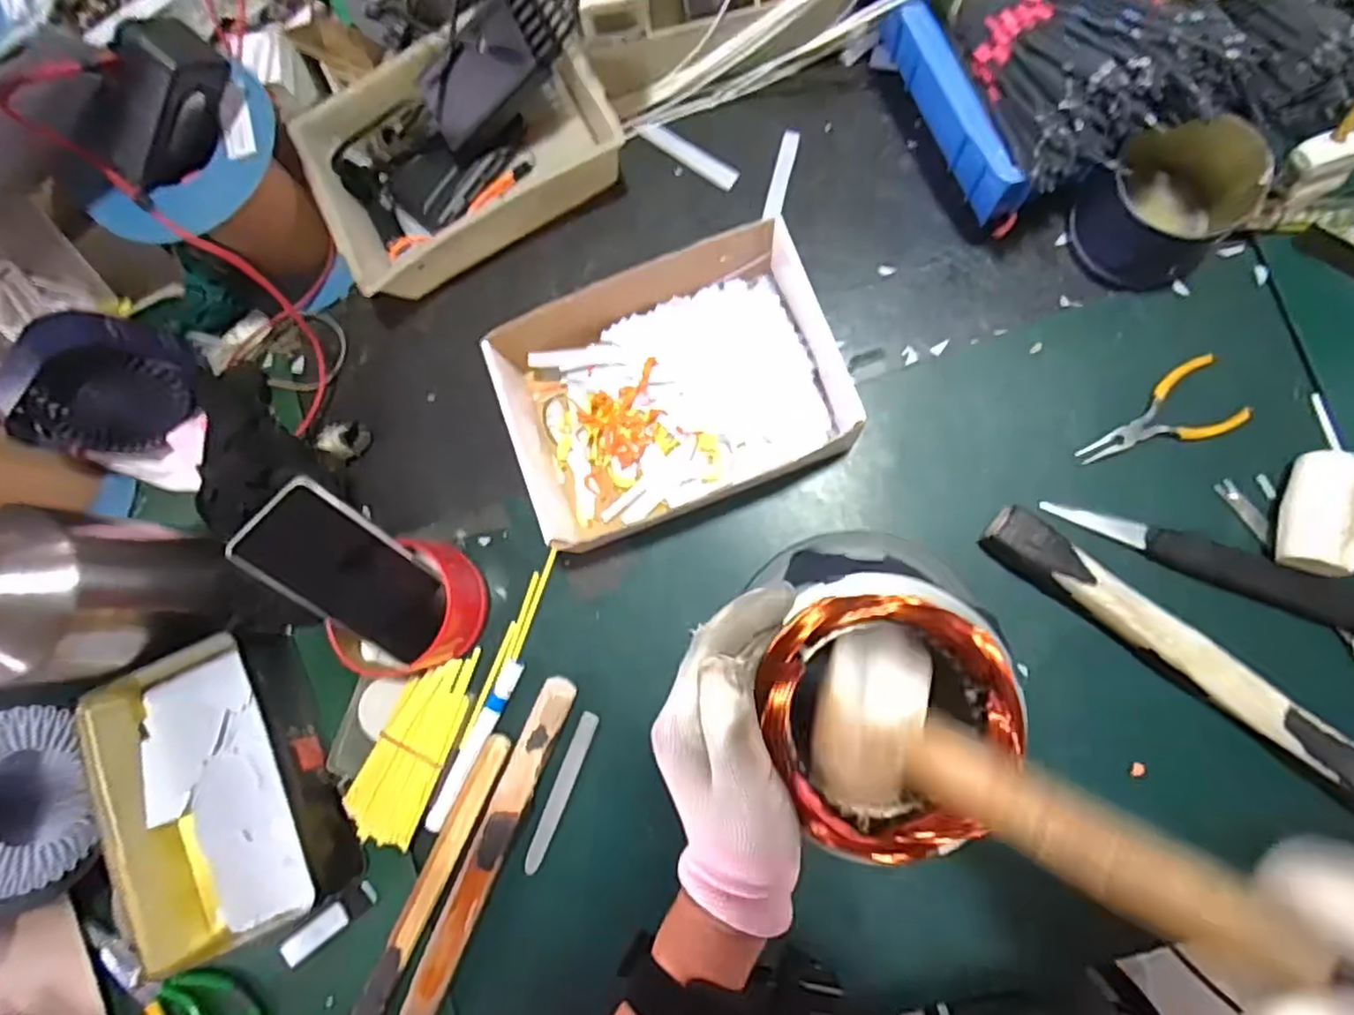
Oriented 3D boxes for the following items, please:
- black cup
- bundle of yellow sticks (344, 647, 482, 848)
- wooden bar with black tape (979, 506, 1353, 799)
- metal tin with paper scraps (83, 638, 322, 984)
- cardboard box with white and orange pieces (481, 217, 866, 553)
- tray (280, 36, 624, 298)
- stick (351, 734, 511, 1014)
[{"bbox_3d":[0.356,-0.225,0.494,0.103,0.077,0.096,-1,84,6],"label":"black cup"},{"bbox_3d":[-0.211,0.189,0.541,0.059,0.014,0.152,21,87,8],"label":"bundle of yellow sticks"},{"bbox_3d":[0.355,0.105,0.477,0.311,0.032,0.032,37,89,9],"label":"wooden bar with black tape"},{"bbox_3d":[-0.375,0.226,0.534,0.111,0.056,0.228,-20,82,4],"label":"metal tin with paper scraps"},{"bbox_3d":[-0.009,-0.092,0.533,0.252,0.074,0.198,-21,82,4],"label":"cardboard box with white and orange pieces"},{"bbox_3d":[-0.183,-0.301,0.581,0.243,0.065,0.180,-30,82,2],"label":"tray"},{"bbox_3d":[-0.196,0.300,0.530,0.020,0.009,0.260,25,87,8],"label":"stick"}]

